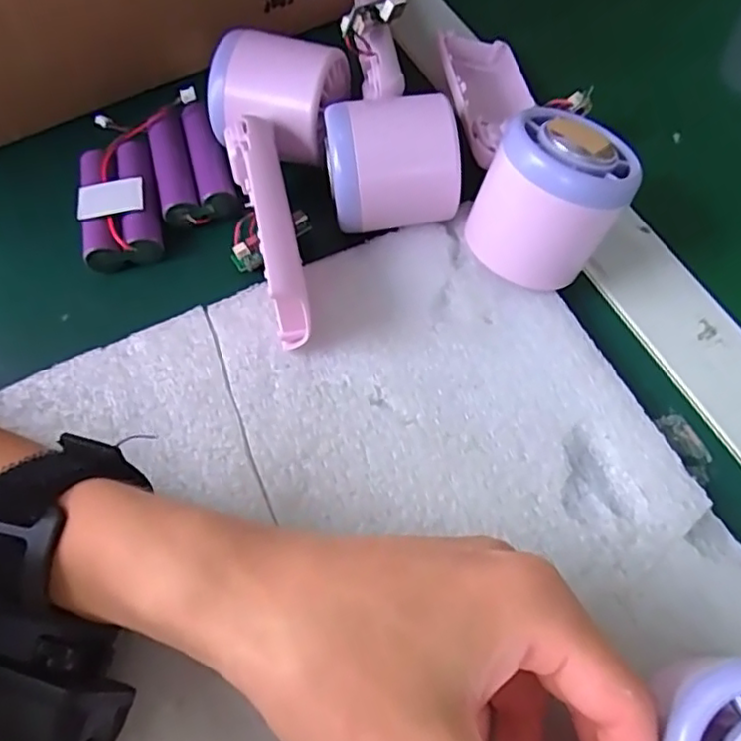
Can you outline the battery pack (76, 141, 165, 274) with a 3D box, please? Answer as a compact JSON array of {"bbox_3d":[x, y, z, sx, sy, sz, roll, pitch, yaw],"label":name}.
[{"bbox_3d":[-0.122,-0.082,0.313,0.034,0.020,0.067,-11,62,-3],"label":"battery pack"}]

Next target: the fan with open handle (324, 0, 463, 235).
[{"bbox_3d":[0.006,-0.124,0.299,0.059,0.054,0.101,-8,62,-2],"label":"fan with open handle"}]

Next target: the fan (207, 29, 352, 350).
[{"bbox_3d":[-0.032,-0.084,0.285,0.065,0.049,0.144,-12,62,-4],"label":"fan"}]

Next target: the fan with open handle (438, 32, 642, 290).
[{"bbox_3d":[0.066,-0.114,0.304,0.063,0.063,0.158,-8,49,-1],"label":"fan with open handle"}]

